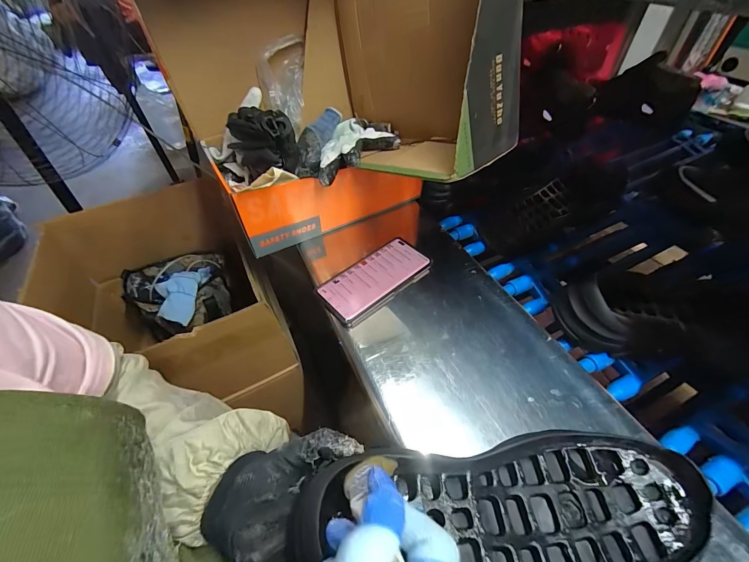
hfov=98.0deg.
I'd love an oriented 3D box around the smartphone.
[{"bbox_3d":[0.002,-0.003,0.459,0.158,0.018,0.077,-34,55,-25],"label":"smartphone"}]

